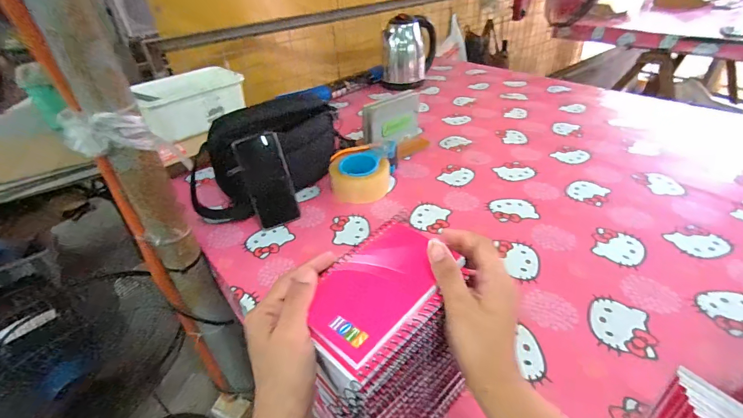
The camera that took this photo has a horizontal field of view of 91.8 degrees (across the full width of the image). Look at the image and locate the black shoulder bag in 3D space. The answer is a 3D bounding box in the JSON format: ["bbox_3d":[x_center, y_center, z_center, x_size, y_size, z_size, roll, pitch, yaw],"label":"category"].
[{"bbox_3d":[-0.192,-0.103,0.699,0.317,0.180,0.109,-23,40,-25],"label":"black shoulder bag"}]

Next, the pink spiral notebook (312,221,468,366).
[{"bbox_3d":[0.006,0.060,0.300,0.081,0.011,0.130,26,45,34],"label":"pink spiral notebook"}]

